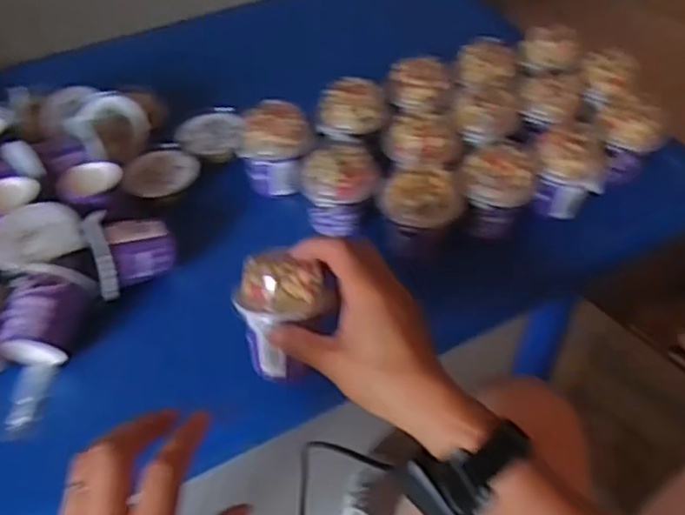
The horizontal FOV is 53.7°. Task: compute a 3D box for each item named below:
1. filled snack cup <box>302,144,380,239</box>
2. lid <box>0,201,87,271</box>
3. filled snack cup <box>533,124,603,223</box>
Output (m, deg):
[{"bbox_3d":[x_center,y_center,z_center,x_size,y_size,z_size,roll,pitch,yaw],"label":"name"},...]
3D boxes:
[{"bbox_3d":[-0.003,-0.061,0.609,0.068,0.067,0.058,-1,48,0],"label":"filled snack cup"},{"bbox_3d":[-0.253,-0.018,0.550,0.076,0.007,0.067,-24,52,-20],"label":"lid"},{"bbox_3d":[0.206,-0.076,0.620,0.059,0.063,0.055,0,48,0],"label":"filled snack cup"}]

